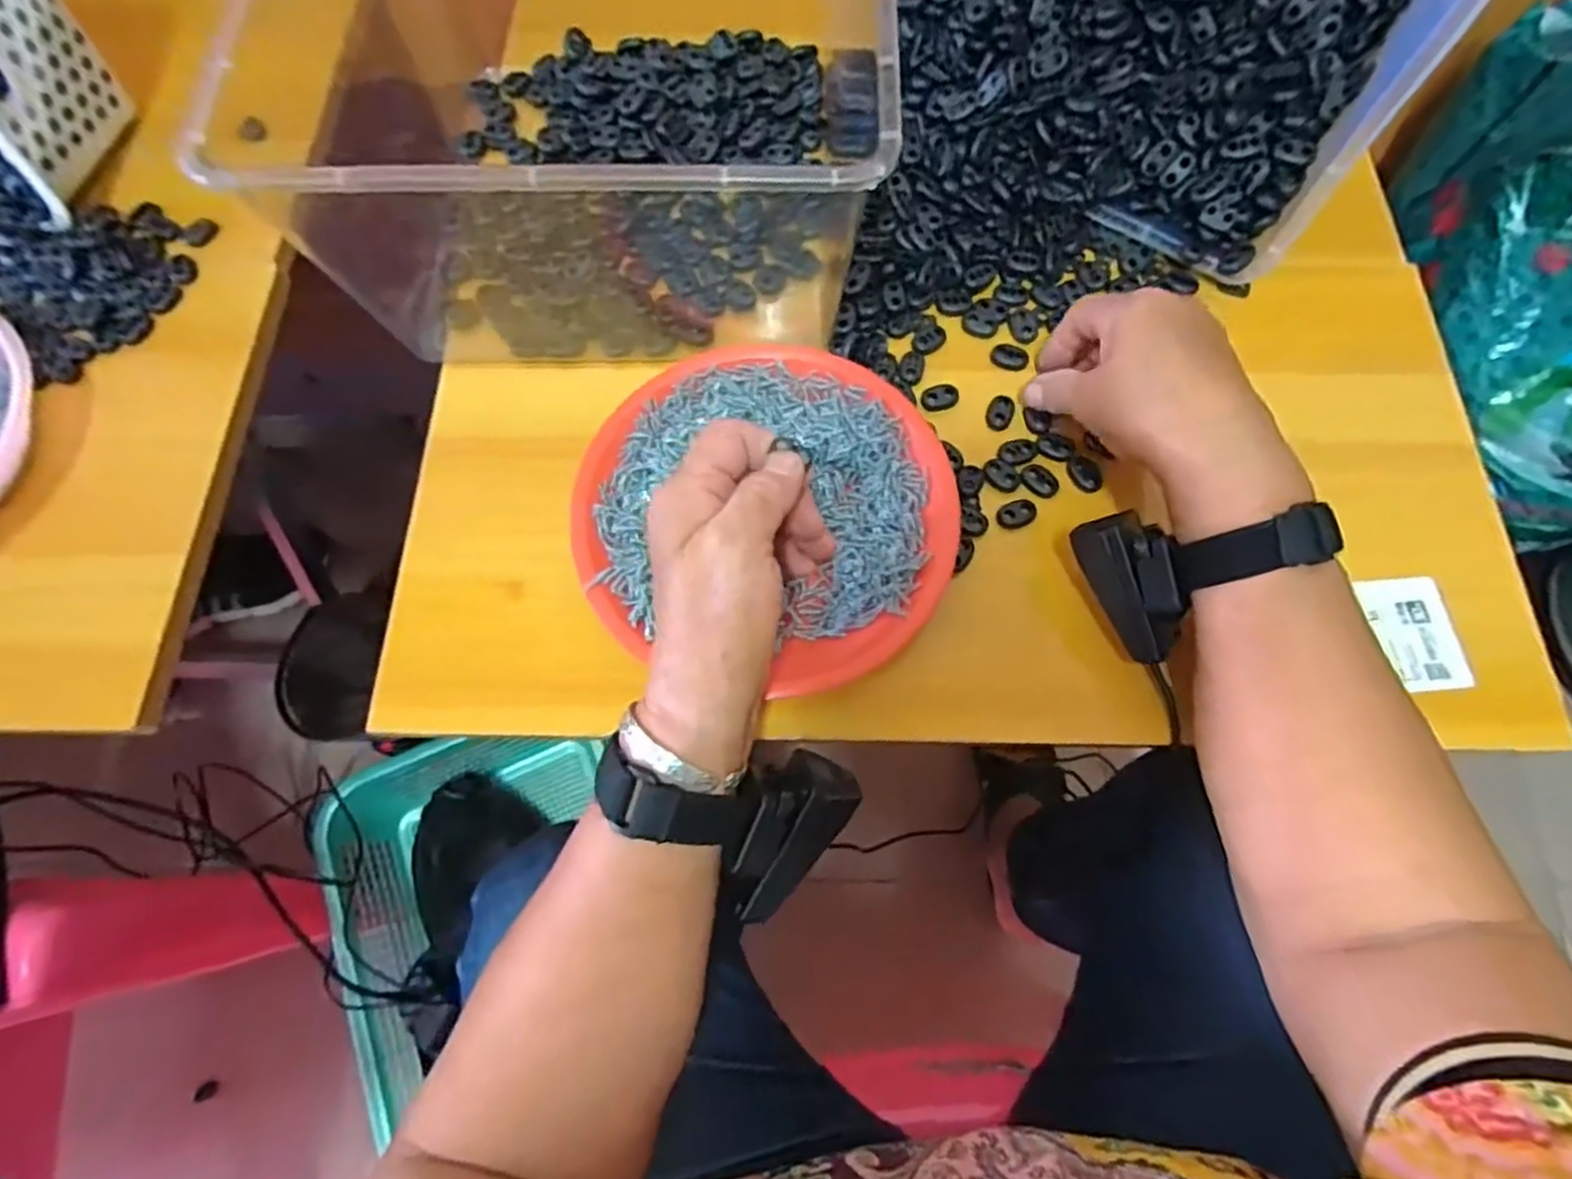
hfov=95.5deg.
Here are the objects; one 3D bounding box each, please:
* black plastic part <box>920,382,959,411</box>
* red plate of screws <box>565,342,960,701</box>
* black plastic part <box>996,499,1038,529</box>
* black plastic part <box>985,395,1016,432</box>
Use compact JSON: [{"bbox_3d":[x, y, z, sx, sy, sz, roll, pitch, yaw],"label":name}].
[{"bbox_3d":[0.088,-0.111,0.406,0.021,0.004,0.015,-8,71,-2],"label":"black plastic part"},{"bbox_3d":[-0.011,-0.041,0.377,0.193,0.022,0.191,0,73,0],"label":"red plate of screws"},{"bbox_3d":[0.125,-0.042,0.383,0.021,0.004,0.015,-17,72,-5],"label":"black plastic part"},{"bbox_3d":[0.122,-0.101,0.406,0.016,0.004,0.023,30,74,10],"label":"black plastic part"}]

